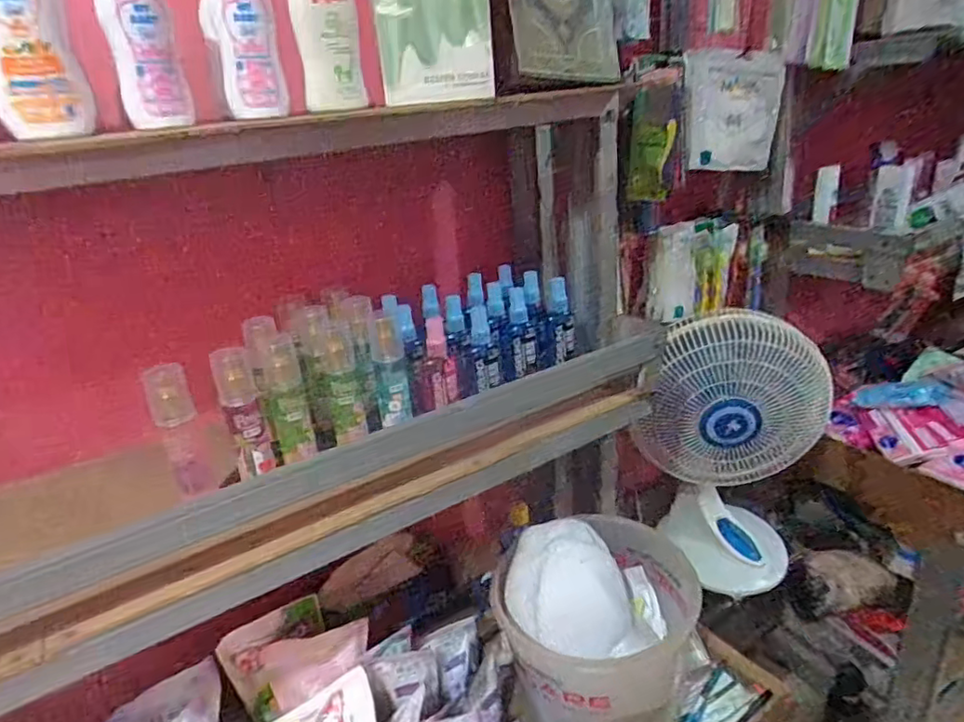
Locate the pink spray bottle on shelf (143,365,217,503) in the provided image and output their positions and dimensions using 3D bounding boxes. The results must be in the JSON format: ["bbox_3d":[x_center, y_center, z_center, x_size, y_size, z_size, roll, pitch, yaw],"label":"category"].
[{"bbox_3d":[-0.280,0.064,0.552,0.035,0.125,0.026,-19,27,-28],"label":"pink spray bottle on shelf"}]

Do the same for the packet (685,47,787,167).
[{"bbox_3d":[0.403,-0.404,0.960,0.146,0.176,0.035,-4,22,-5],"label":"packet"}]

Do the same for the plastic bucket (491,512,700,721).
[{"bbox_3d":[0.154,0.348,0.800,0.222,0.210,0.243,10,28,31],"label":"plastic bucket"}]

